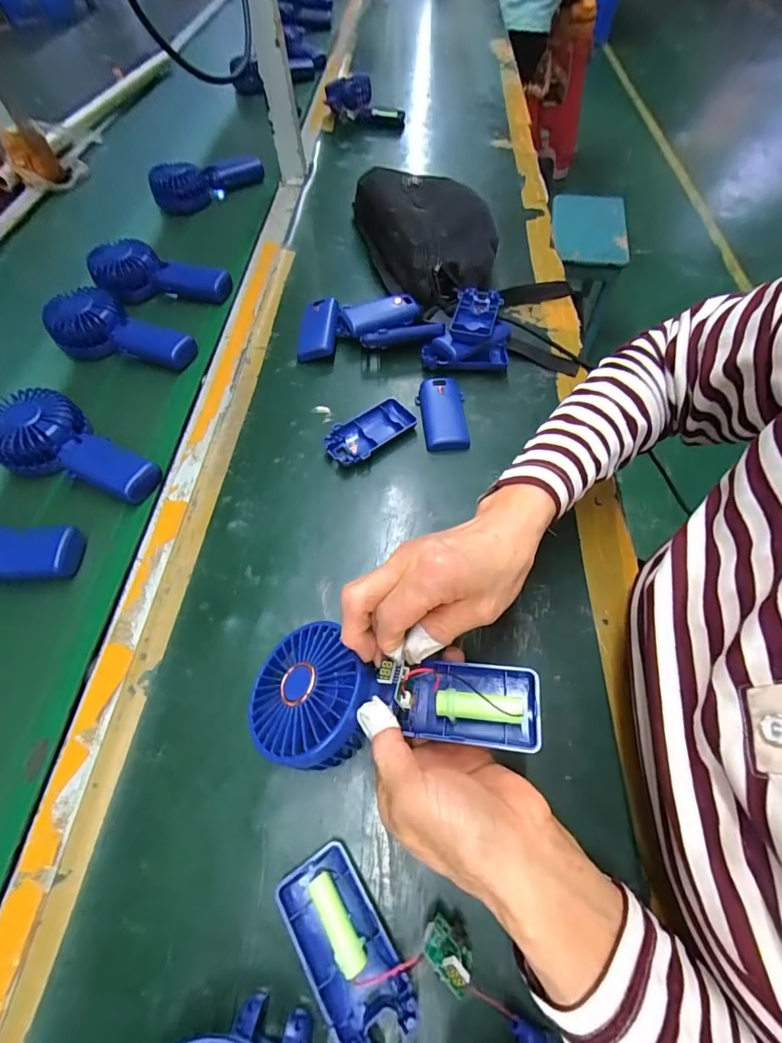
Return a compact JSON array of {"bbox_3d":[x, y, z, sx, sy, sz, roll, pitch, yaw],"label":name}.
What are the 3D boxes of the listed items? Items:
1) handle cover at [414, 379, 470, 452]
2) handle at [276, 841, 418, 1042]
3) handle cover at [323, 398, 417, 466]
[{"bbox_3d":[0.053,-0.114,0.447,0.045,0.014,0.091,-3,60,-1],"label":"handle cover"},{"bbox_3d":[-0.026,0.241,0.246,0.047,0.018,0.092,-32,65,-16],"label":"handle"},{"bbox_3d":[-0.020,-0.089,0.435,0.092,0.017,0.047,-37,66,-18],"label":"handle cover"}]

